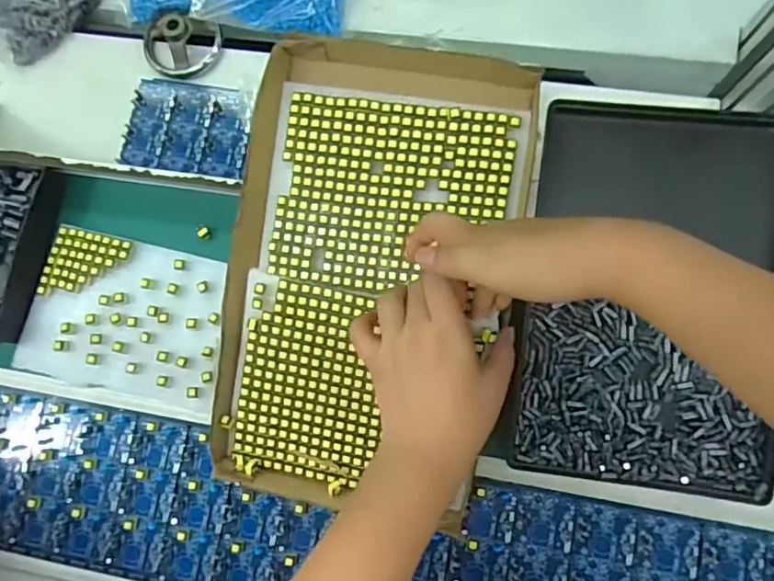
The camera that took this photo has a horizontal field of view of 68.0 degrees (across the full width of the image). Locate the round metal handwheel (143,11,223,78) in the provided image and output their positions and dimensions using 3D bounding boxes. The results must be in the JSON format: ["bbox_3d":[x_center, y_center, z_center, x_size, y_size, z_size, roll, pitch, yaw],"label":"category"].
[{"bbox_3d":[-0.245,-0.288,0.673,0.088,0.034,0.076,15,89,6],"label":"round metal handwheel"}]

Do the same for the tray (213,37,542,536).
[{"bbox_3d":[-0.014,-0.008,0.461,0.214,0.034,0.362,9,88,6],"label":"tray"}]

